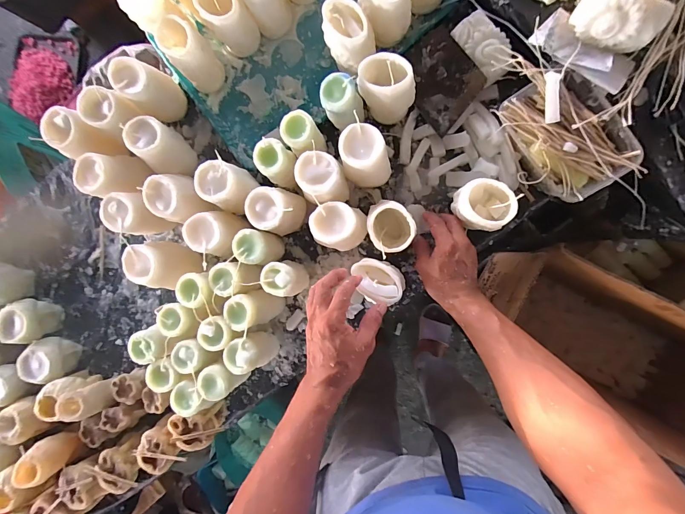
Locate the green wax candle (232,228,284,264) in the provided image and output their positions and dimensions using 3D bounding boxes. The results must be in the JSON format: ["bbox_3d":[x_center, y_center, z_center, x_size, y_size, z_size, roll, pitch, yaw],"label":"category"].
[{"bbox_3d":[-0.130,-0.014,0.526,0.051,0.089,0.055,-1,92,8],"label":"green wax candle"}]

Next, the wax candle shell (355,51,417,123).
[{"bbox_3d":[0.065,-0.245,0.486,0.075,0.081,0.069,45,97,5],"label":"wax candle shell"}]

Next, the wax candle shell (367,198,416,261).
[{"bbox_3d":[0.069,-0.044,0.500,0.066,0.091,0.070,-41,86,7],"label":"wax candle shell"}]

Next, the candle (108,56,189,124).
[{"bbox_3d":[-0.306,-0.269,0.542,0.066,0.114,0.069,38,96,5],"label":"candle"}]

